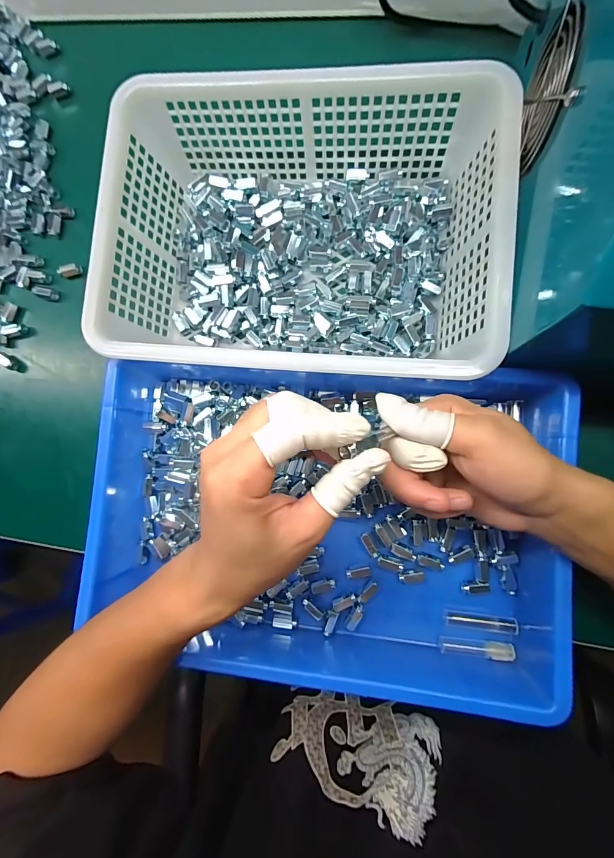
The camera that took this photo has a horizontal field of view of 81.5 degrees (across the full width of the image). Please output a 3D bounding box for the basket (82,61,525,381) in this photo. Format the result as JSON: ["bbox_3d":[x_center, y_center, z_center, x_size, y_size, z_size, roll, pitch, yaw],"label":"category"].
[{"bbox_3d":[-0.006,-0.165,0.306,0.310,0.081,0.213,3,87,7],"label":"basket"}]

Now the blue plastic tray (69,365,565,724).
[{"bbox_3d":[0.016,0.084,0.299,0.384,0.066,0.275,3,87,7],"label":"blue plastic tray"}]

